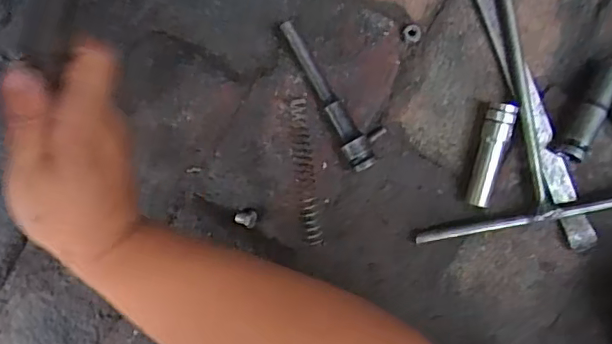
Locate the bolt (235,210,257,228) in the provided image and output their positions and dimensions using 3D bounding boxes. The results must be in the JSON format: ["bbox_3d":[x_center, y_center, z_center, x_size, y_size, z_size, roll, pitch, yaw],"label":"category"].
[{"bbox_3d":[-0.048,0.037,0.450,0.016,0.009,0.013,23,94,4],"label":"bolt"}]

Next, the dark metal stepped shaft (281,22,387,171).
[{"bbox_3d":[0.019,-0.061,0.432,0.031,0.025,0.125,-33,89,5],"label":"dark metal stepped shaft"}]

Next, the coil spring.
[{"bbox_3d":[-0.001,0.001,0.441,0.016,0.010,0.115,-7,92,5],"label":"coil spring"}]

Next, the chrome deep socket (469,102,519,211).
[{"bbox_3d":[0.141,-0.013,0.424,0.020,0.018,0.079,13,93,4],"label":"chrome deep socket"}]

